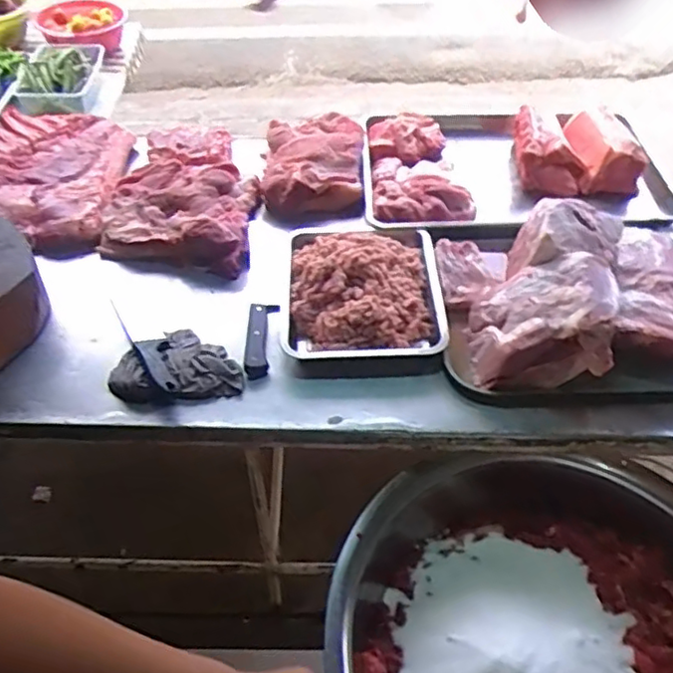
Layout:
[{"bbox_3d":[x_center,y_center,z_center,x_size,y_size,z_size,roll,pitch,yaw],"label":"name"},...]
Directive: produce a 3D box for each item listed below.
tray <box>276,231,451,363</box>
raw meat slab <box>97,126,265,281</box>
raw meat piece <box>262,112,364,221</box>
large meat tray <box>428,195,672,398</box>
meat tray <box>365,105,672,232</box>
[{"bbox_3d":[0.039,-0.094,1.067,0.260,0.063,0.302,-2,50,-1],"label":"tray"},{"bbox_3d":[-0.289,-0.283,1.258,0.280,0.084,0.409,3,50,3],"label":"raw meat slab"},{"bbox_3d":[-0.049,-0.352,1.300,0.199,0.082,0.256,-2,50,-2],"label":"raw meat piece"},{"bbox_3d":[0.389,-0.082,1.013,0.435,0.159,0.351,1,50,1],"label":"large meat tray"},{"bbox_3d":[0.348,-0.344,1.285,0.575,0.117,0.390,-1,50,-1],"label":"meat tray"}]

